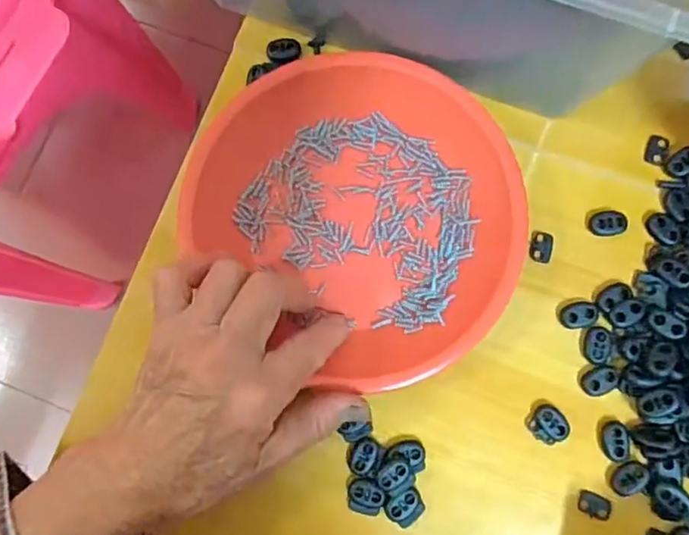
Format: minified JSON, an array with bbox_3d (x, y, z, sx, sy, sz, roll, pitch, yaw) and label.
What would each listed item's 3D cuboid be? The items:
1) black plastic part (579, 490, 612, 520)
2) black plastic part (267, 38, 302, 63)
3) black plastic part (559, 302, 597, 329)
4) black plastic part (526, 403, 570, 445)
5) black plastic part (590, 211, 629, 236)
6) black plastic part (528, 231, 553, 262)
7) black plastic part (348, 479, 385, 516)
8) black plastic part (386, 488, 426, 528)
[{"bbox_3d":[0.141,0.133,0.321,0.019,0.004,0.012,23,83,5],"label":"black plastic part"},{"bbox_3d":[-0.039,-0.139,0.368,0.021,0.005,0.014,-12,81,0],"label":"black plastic part"},{"bbox_3d":[0.138,0.028,0.337,0.021,0.005,0.014,-13,81,0],"label":"black plastic part"},{"bbox_3d":[0.117,0.090,0.328,0.020,0.006,0.020,39,85,7],"label":"black plastic part"},{"bbox_3d":[0.159,-0.026,0.344,0.021,0.004,0.014,-6,82,1],"label":"black plastic part"},{"bbox_3d":[0.118,-0.013,0.344,0.013,0.004,0.019,9,82,3],"label":"black plastic part"},{"bbox_3d":[0.012,0.131,0.326,0.020,0.007,0.019,18,83,5],"label":"black plastic part"},{"bbox_3d":[0.035,0.136,0.324,0.021,0.005,0.017,-40,82,-4],"label":"black plastic part"}]

